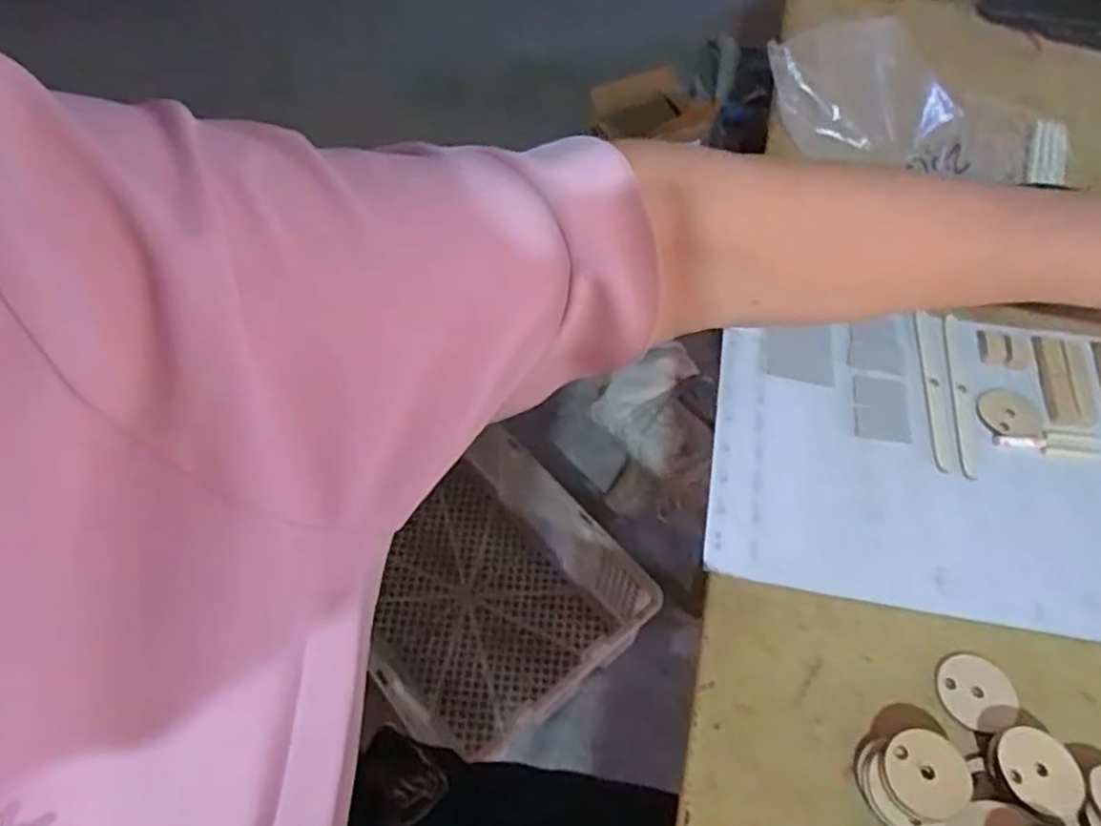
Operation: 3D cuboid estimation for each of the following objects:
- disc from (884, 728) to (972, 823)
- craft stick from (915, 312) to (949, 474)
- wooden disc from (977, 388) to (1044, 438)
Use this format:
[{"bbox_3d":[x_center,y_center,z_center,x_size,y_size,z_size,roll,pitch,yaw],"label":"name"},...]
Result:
[{"bbox_3d":[0.157,0.150,0.304,0.032,0.004,0.033,-5,61,9],"label":"disc"},{"bbox_3d":[0.228,-0.015,0.437,0.008,0.005,0.111,7,54,7],"label":"craft stick"},{"bbox_3d":[0.267,-0.001,0.425,0.034,0.004,0.034,-1,54,1],"label":"wooden disc"}]

